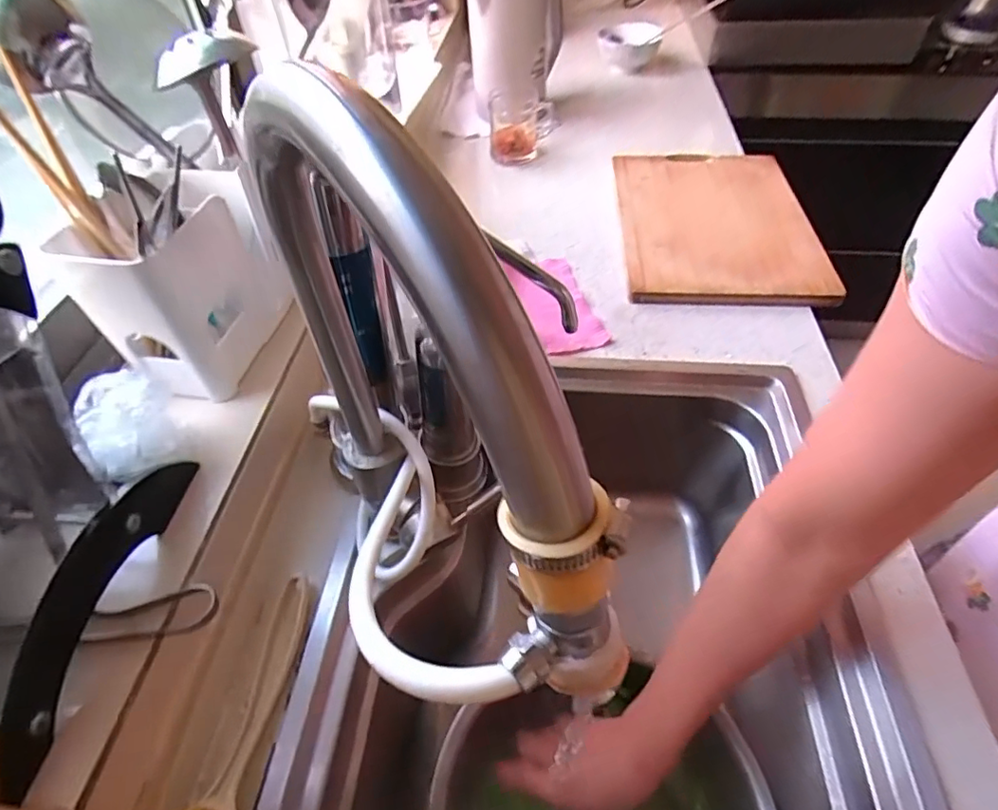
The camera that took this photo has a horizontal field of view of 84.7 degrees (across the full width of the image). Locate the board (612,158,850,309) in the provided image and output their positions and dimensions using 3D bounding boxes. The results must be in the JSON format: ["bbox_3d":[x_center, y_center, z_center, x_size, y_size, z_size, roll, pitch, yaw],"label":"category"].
[{"bbox_3d":[0.296,-0.260,0.770,0.246,0.029,0.347,2,50,4],"label":"board"}]

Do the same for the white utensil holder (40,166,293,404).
[{"bbox_3d":[-0.253,-0.094,0.445,0.086,0.159,0.119,16,52,14],"label":"white utensil holder"}]

